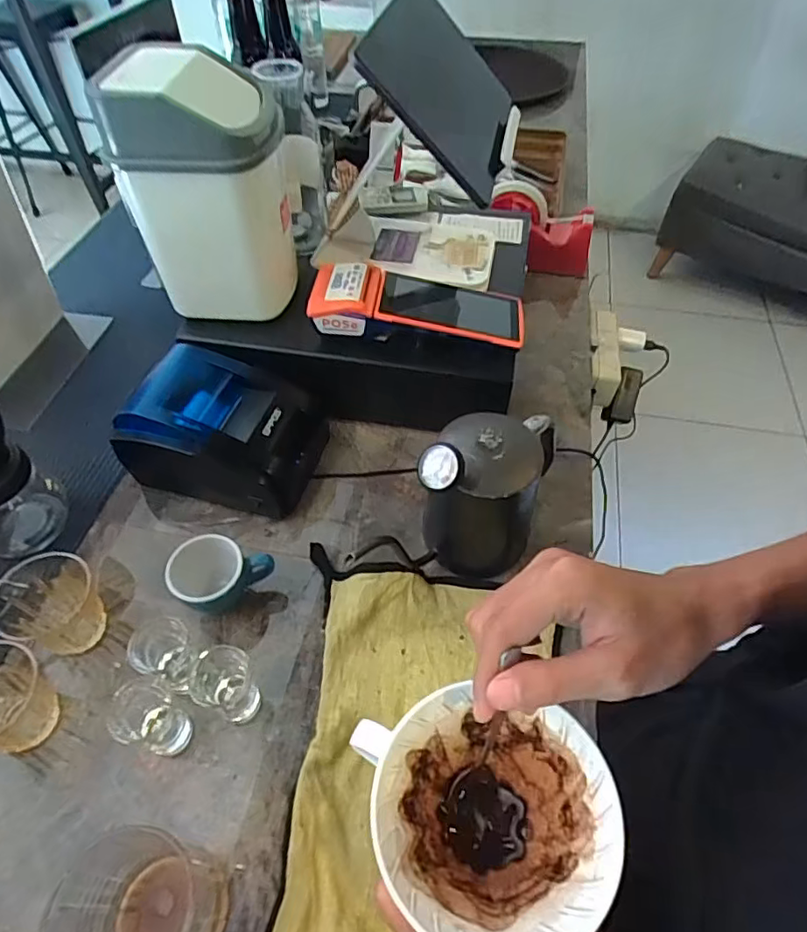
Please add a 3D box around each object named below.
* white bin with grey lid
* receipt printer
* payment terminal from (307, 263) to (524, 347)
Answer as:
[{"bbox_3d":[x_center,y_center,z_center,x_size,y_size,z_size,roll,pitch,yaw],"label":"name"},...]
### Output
[{"bbox_3d":[-0.180,-0.264,0.555,0.126,0.211,0.126,7,52,5],"label":"white bin with grey lid"},{"bbox_3d":[-0.178,-0.041,0.593,0.165,0.107,0.135,12,52,9],"label":"receipt printer"},{"bbox_3d":[0.017,-0.173,0.595,0.215,0.050,0.091,4,51,3],"label":"payment terminal"}]

